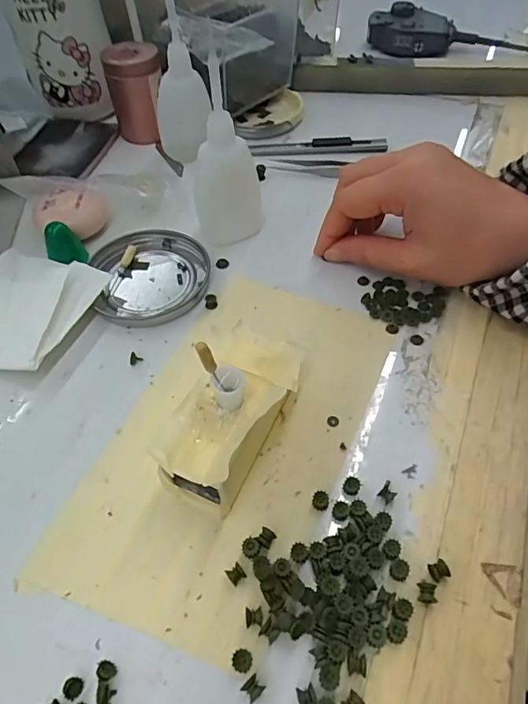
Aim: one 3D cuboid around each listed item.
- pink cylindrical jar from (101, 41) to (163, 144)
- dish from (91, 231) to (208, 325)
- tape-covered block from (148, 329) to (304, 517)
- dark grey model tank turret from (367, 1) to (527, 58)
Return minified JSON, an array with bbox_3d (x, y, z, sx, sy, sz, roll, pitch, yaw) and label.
[{"bbox_3d":[-0.104,-0.213,0.392,0.042,0.065,0.033,-17,55,-11],"label":"pink cylindrical jar"},{"bbox_3d":[-0.072,-0.051,0.306,0.071,0.008,0.076,-1,53,1],"label":"dish"},{"bbox_3d":[-0.014,0.032,0.224,0.039,0.038,0.085,21,57,17],"label":"tape-covered block"},{"bbox_3d":[0.203,-0.335,0.497,0.184,0.032,0.049,0,53,2],"label":"dark grey model tank turret"}]

